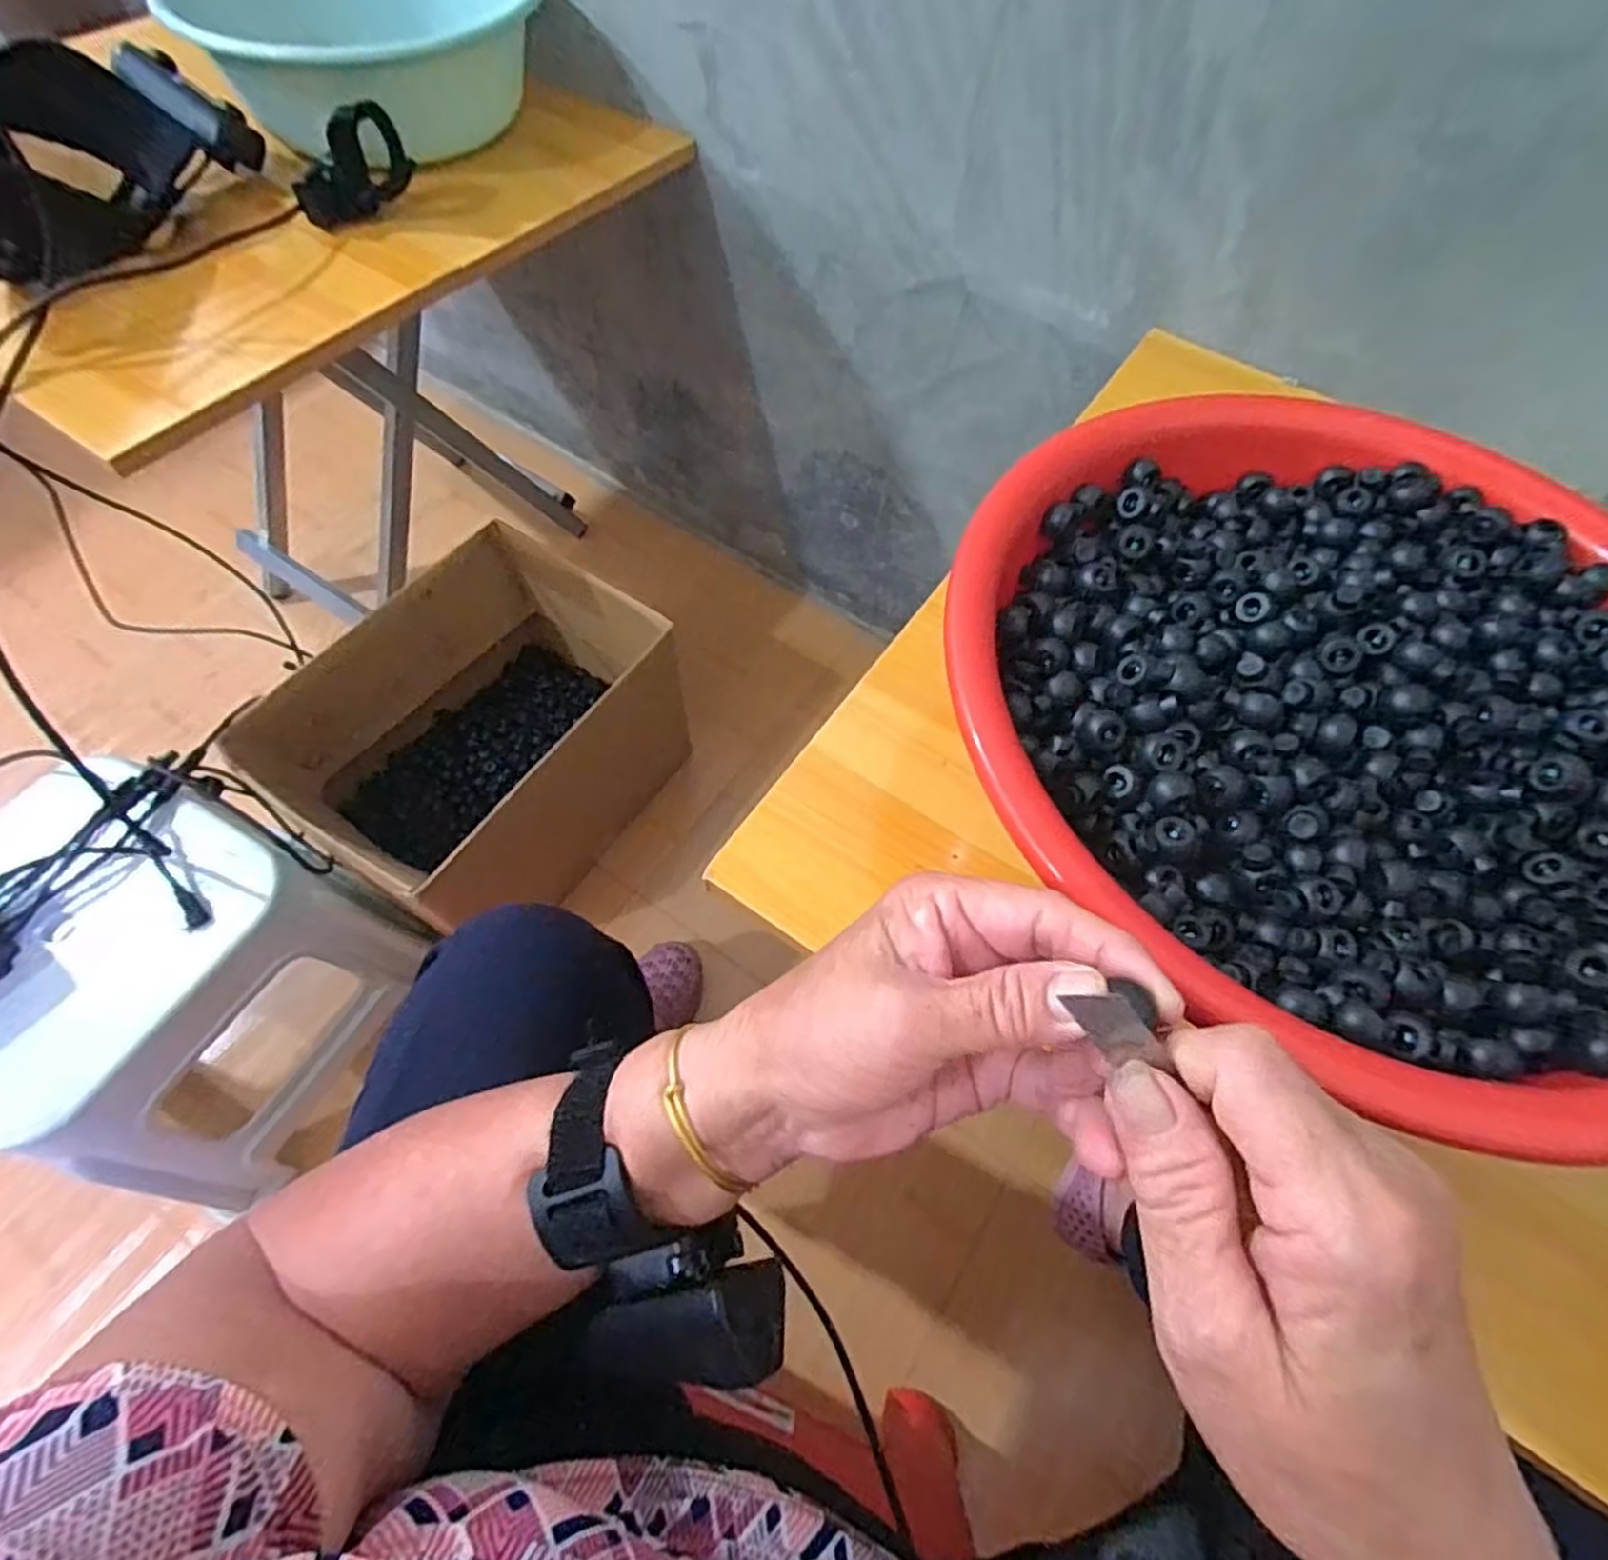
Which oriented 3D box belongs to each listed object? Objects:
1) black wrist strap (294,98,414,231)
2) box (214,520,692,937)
[{"bbox_3d":[-0.377,-0.509,0.628,0.097,0.071,0.035,-17,64,-12],"label":"black wrist strap"},{"bbox_3d":[-0.343,-0.043,0.831,0.267,0.211,0.367,30,64,12],"label":"box"}]

